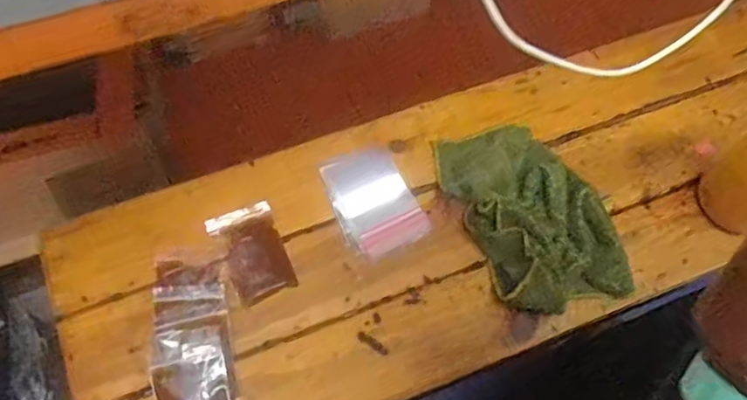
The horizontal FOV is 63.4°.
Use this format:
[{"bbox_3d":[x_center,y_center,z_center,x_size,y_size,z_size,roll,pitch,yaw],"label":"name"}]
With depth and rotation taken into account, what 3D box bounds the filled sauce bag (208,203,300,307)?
[{"bbox_3d":[-0.120,0.052,0.608,0.062,0.016,0.093,-25,69,-11],"label":"filled sauce bag"}]

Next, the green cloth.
[{"bbox_3d":[0.159,0.011,0.611,0.120,0.045,0.206,-22,68,-10],"label":"green cloth"}]

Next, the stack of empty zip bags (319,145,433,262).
[{"bbox_3d":[-0.001,0.000,0.635,0.081,0.005,0.114,-26,69,-12],"label":"stack of empty zip bags"}]

